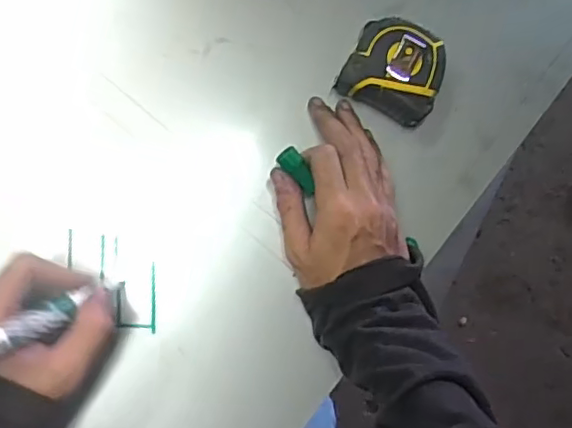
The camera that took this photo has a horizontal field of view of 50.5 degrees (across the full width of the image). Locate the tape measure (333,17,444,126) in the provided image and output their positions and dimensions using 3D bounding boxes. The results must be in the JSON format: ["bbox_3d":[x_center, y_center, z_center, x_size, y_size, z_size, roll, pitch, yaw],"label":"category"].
[{"bbox_3d":[0.082,-0.109,0.460,0.070,0.035,0.066,26,83,-6],"label":"tape measure"}]

